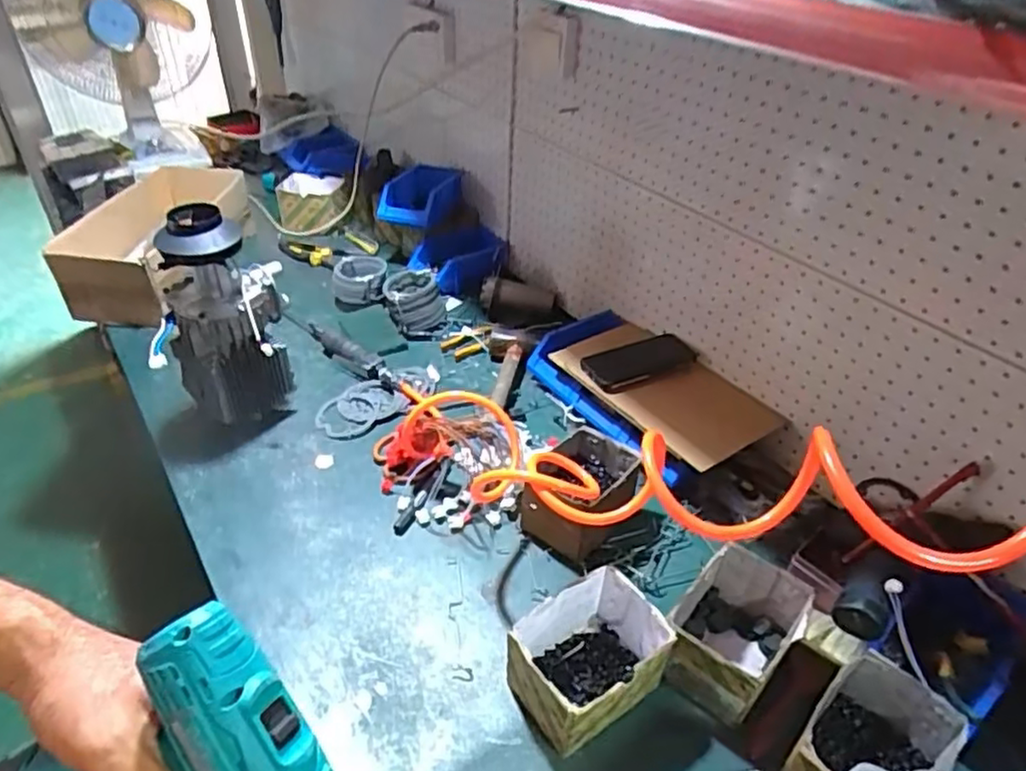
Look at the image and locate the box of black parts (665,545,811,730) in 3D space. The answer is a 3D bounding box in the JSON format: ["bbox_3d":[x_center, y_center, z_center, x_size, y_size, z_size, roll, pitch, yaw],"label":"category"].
[{"bbox_3d":[0.237,0.265,0.738,0.117,0.086,0.154,26,43,27],"label":"box of black parts"}]

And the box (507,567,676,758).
[{"bbox_3d":[0.079,0.288,0.714,0.151,0.100,0.116,-23,44,-29],"label":"box"}]

